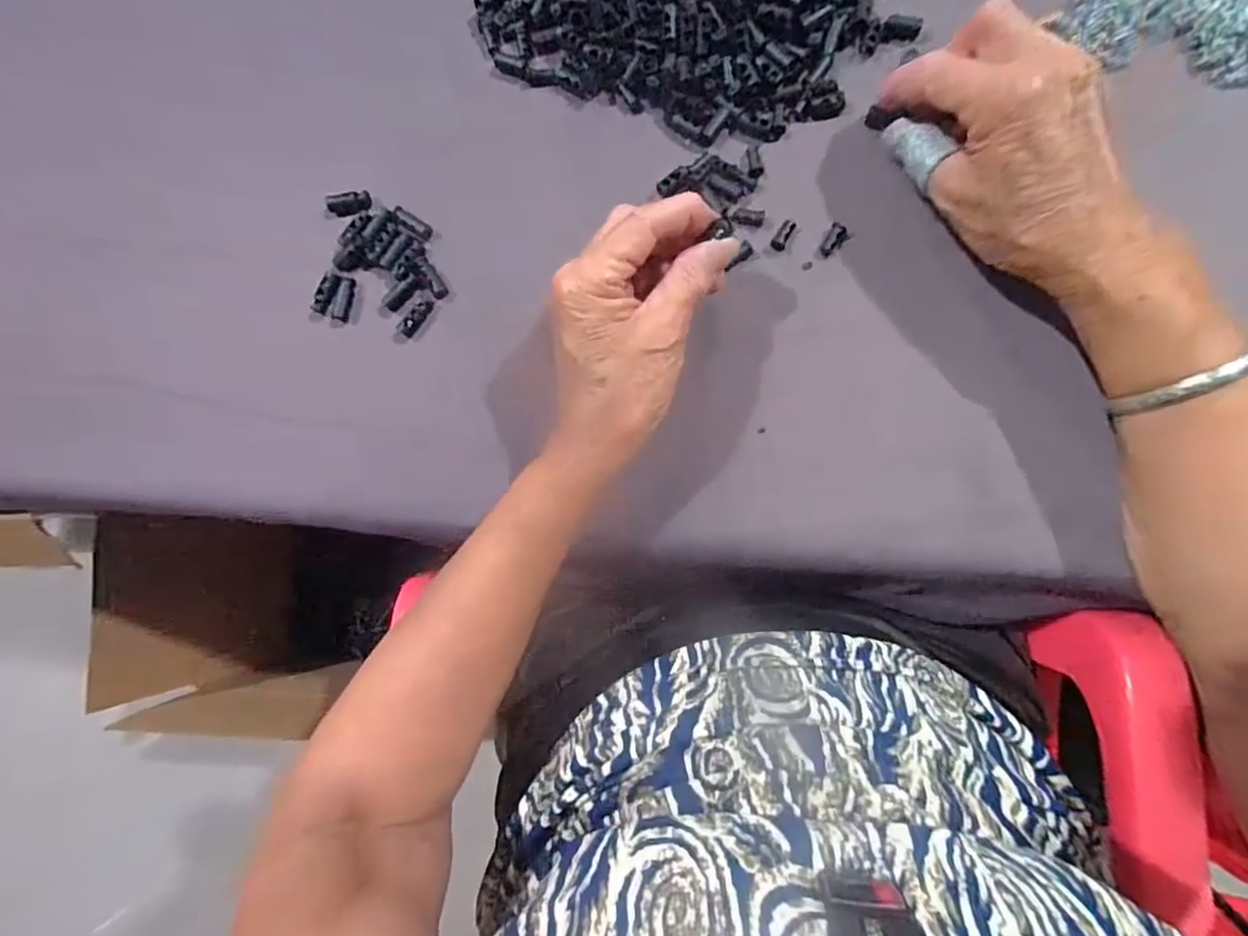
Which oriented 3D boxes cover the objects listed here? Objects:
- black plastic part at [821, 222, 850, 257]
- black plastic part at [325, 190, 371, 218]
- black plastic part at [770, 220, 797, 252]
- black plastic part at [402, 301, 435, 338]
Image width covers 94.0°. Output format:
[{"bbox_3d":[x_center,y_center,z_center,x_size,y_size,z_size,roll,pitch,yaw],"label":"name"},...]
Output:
[{"bbox_3d":[0.113,-0.122,0.312,0.010,0.006,0.020,28,87,8],"label":"black plastic part"},{"bbox_3d":[-0.161,-0.155,0.340,0.024,0.010,0.012,-3,83,6],"label":"black plastic part"},{"bbox_3d":[0.087,-0.127,0.316,0.008,0.005,0.019,28,87,8],"label":"black plastic part"},{"bbox_3d":[-0.119,-0.086,0.334,0.006,0.010,0.024,35,88,9],"label":"black plastic part"}]

